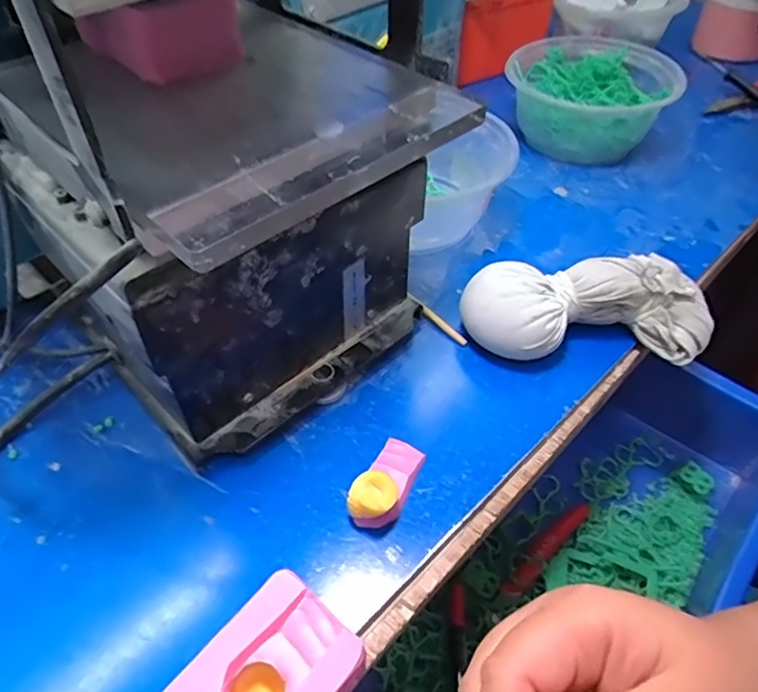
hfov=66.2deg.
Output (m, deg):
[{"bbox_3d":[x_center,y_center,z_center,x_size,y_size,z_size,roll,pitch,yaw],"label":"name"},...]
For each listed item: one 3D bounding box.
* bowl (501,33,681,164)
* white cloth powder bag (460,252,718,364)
[{"bbox_3d":[0.171,-0.202,0.481,0.126,0.064,0.128,0,48,0],"label":"bowl"},{"bbox_3d":[0.120,-0.020,0.334,0.140,0.044,0.051,-1,48,-1],"label":"white cloth powder bag"}]

